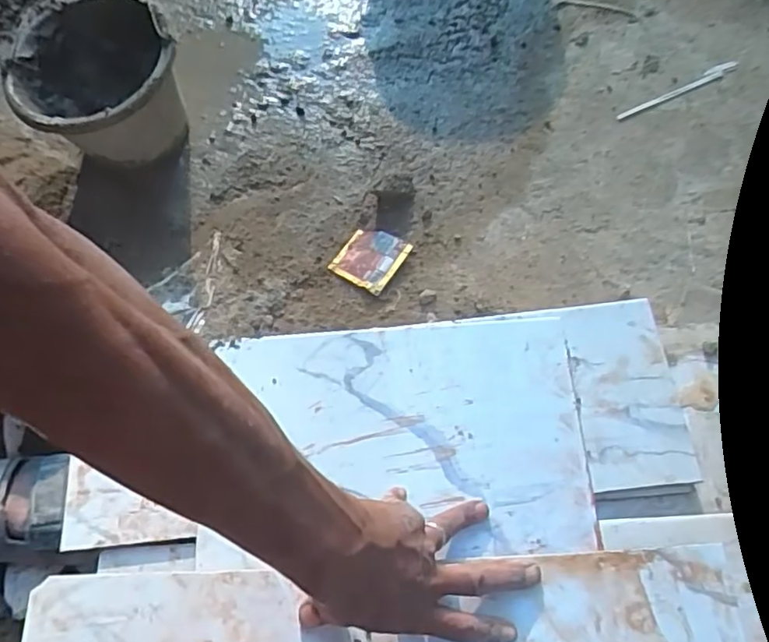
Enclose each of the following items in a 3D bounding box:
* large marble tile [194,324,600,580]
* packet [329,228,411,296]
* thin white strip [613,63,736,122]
[{"bbox_3d":[0.008,0.089,0.479,0.283,0.012,0.183,-4,68,3],"label":"large marble tile"},{"bbox_3d":[-0.020,-0.085,0.816,0.082,0.013,0.085,30,69,17],"label":"packet"},{"bbox_3d":[0.446,-0.350,0.924,0.221,0.004,0.022,-27,65,-9],"label":"thin white strip"}]

